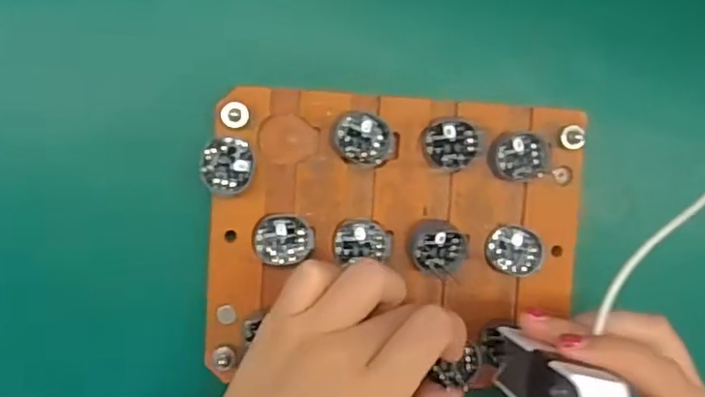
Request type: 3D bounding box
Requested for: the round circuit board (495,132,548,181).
[{"bbox_3d":[0.087,-0.022,0.330,0.029,0.009,0.023,-5,96,-4],"label":"round circuit board"}]

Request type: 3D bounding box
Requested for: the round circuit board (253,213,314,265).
[{"bbox_3d":[-0.034,0.020,0.322,0.029,0.008,0.024,-3,96,-4],"label":"round circuit board"}]

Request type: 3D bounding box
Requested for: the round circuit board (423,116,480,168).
[{"bbox_3d":[0.050,-0.027,0.326,0.026,0.005,0.026,3,112,8],"label":"round circuit board"}]

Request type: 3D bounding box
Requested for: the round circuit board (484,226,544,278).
[{"bbox_3d":[0.084,0.027,0.334,0.027,0.010,0.026,0,96,-5],"label":"round circuit board"}]

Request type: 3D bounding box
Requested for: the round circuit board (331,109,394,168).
[{"bbox_3d":[0.006,-0.030,0.320,0.032,0.011,0.026,23,94,-7],"label":"round circuit board"}]

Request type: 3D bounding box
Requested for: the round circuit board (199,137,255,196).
[{"bbox_3d":[-0.060,-0.015,0.311,0.025,0.005,0.027,-1,94,-11],"label":"round circuit board"}]

